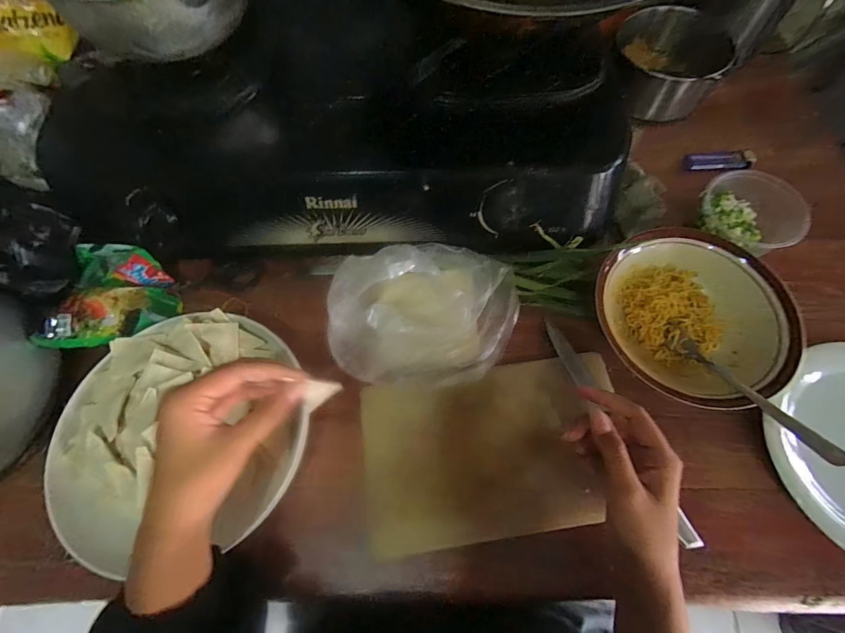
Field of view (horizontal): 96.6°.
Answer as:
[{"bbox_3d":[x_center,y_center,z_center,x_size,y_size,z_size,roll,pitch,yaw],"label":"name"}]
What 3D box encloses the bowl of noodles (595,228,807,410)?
[{"bbox_3d":[0.264,-0.001,0.366,0.148,0.040,0.176,9,70,5],"label":"bowl of noodles"}]

